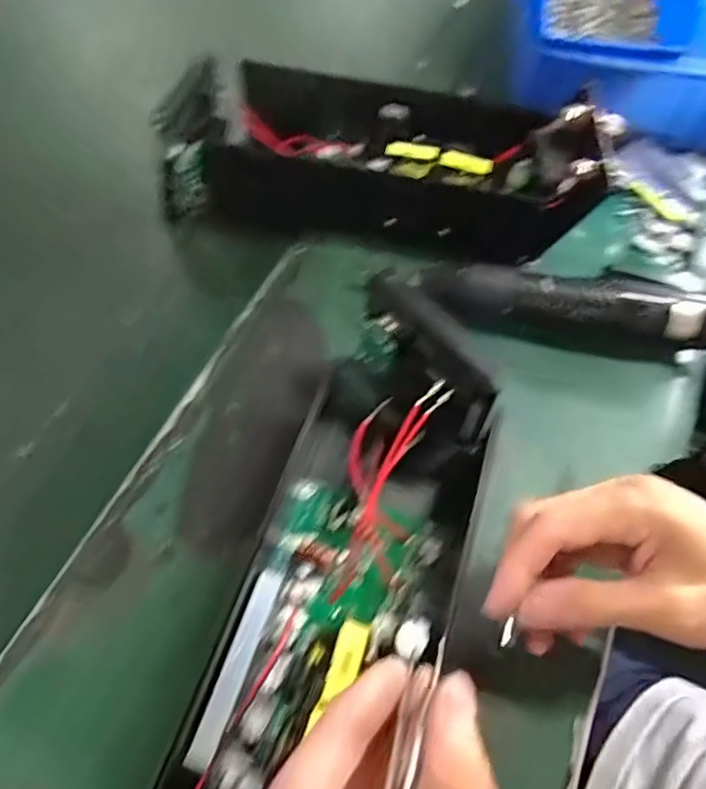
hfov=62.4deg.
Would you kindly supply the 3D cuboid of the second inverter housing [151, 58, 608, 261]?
[{"bbox_3d":[0.020,-0.182,0.446,0.311,0.094,0.112,7,60,3],"label":"second inverter housing"}]

